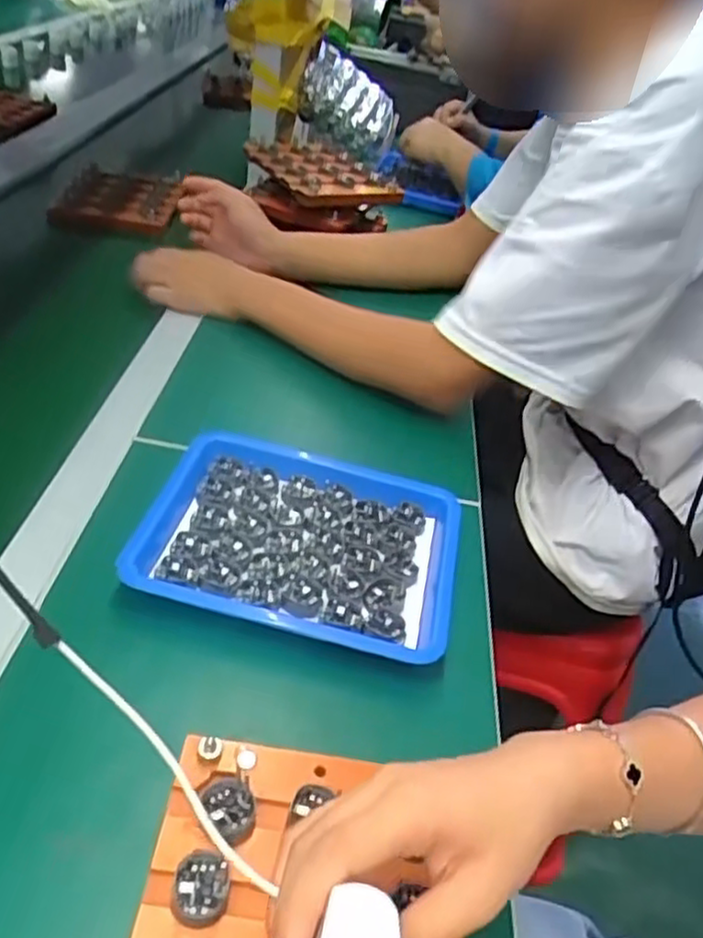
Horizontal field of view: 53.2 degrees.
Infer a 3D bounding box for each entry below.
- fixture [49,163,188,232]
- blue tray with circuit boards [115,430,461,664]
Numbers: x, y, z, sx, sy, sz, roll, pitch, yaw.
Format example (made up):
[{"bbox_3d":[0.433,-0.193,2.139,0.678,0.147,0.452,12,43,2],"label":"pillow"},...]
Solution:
[{"bbox_3d":[-0.323,-0.390,1.006,0.150,0.039,0.199,6,41,-6],"label":"fixture"},{"bbox_3d":[-0.038,0.050,0.509,0.227,0.030,0.166,14,41,3],"label":"blue tray with circuit boards"}]

